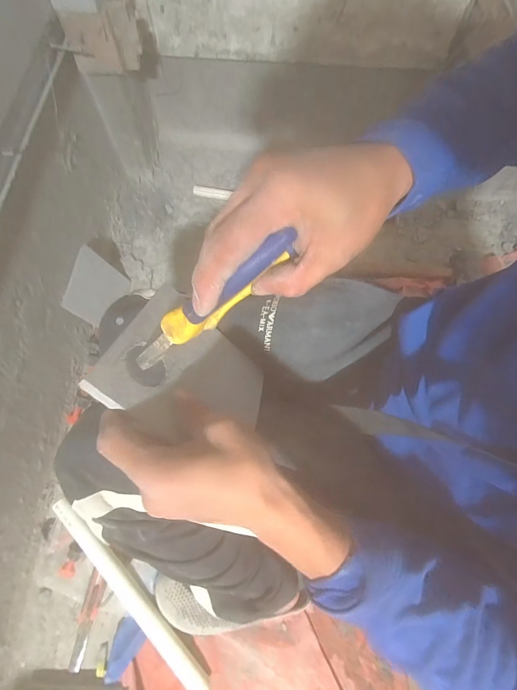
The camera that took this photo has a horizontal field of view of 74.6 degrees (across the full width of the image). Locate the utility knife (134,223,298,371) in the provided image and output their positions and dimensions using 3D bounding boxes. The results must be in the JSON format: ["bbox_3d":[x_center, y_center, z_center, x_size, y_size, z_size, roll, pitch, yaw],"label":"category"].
[{"bbox_3d":[-0.039,-0.020,0.217,0.152,0.016,0.020,-33,67,31],"label":"utility knife"}]

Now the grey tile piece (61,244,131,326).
[{"bbox_3d":[-0.354,-0.119,0.755,0.007,0.155,0.151,-2,68,18],"label":"grey tile piece"}]

